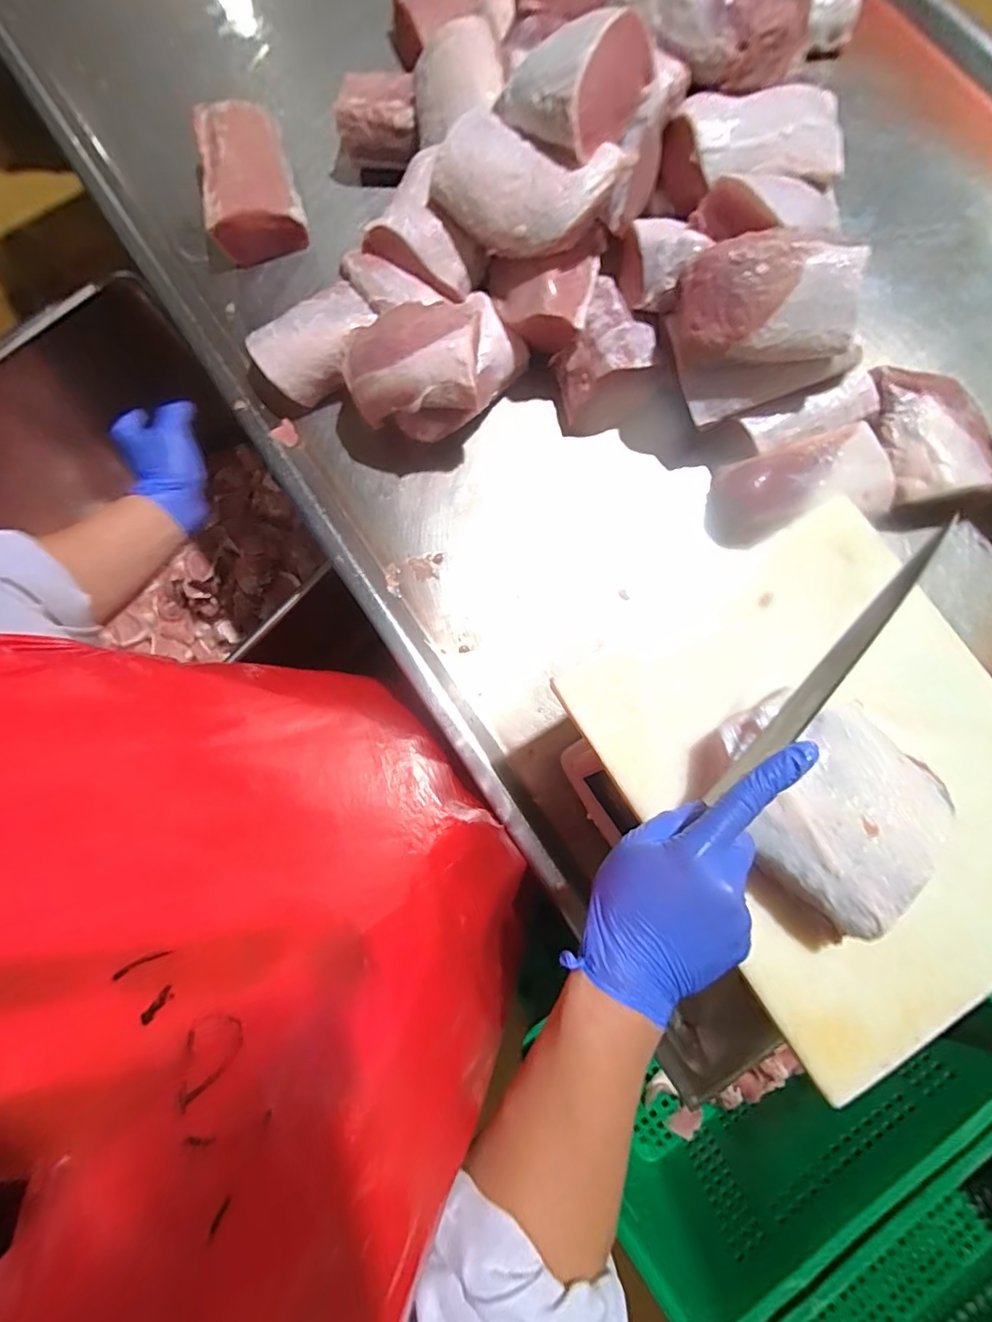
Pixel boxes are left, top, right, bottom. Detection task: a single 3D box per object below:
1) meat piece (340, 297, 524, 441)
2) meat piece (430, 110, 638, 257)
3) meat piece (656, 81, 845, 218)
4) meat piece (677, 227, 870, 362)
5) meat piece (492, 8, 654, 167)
[{"bbox_3d":[-0.066,-0.349,0.632,0.216,0.125,0.140,-18,80,-2],"label":"meat piece"},{"bbox_3d":[0.029,-0.515,0.580,0.194,0.063,0.111,25,82,5],"label":"meat piece"},{"bbox_3d":[0.282,-0.575,0.591,0.202,0.067,0.123,-17,89,-10],"label":"meat piece"},{"bbox_3d":[0.275,-0.370,0.539,0.166,0.064,0.099,3,80,2],"label":"meat piece"},{"bbox_3d":[0.072,-0.599,0.546,0.140,0.071,0.127,39,83,7],"label":"meat piece"}]

